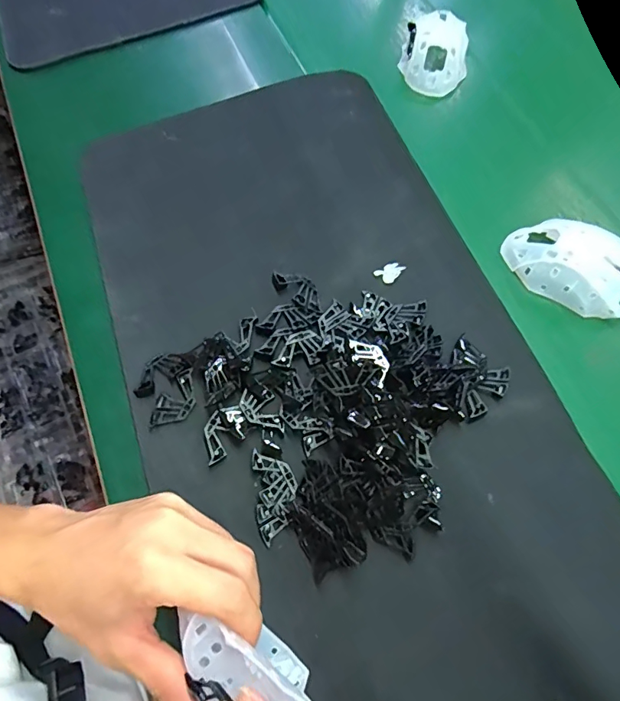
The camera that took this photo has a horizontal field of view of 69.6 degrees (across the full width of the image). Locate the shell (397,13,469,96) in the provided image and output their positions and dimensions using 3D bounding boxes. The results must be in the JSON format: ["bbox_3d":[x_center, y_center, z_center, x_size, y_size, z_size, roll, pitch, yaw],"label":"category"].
[{"bbox_3d":[0.132,-0.316,0.471,0.066,0.035,0.088,12,69,7],"label":"shell"}]

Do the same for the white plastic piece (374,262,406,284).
[{"bbox_3d":[0.065,-0.066,0.369,0.017,0.004,0.021,36,74,15],"label":"white plastic piece"}]

